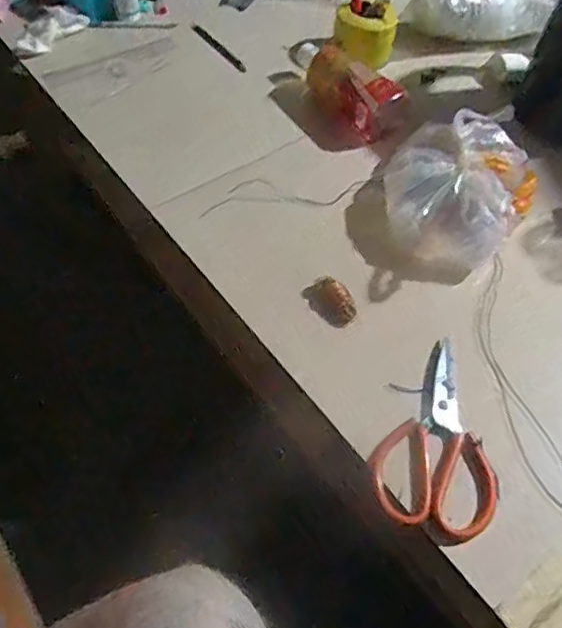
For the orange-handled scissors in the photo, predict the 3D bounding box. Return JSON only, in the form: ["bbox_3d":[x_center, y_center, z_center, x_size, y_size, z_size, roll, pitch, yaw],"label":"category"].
[{"bbox_3d":[0.159,0.114,0.553,0.107,0.007,0.187,26,58,14],"label":"orange-handled scissors"}]

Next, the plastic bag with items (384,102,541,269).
[{"bbox_3d":[0.209,-0.158,0.688,0.160,0.101,0.203,22,57,11],"label":"plastic bag with items"}]

